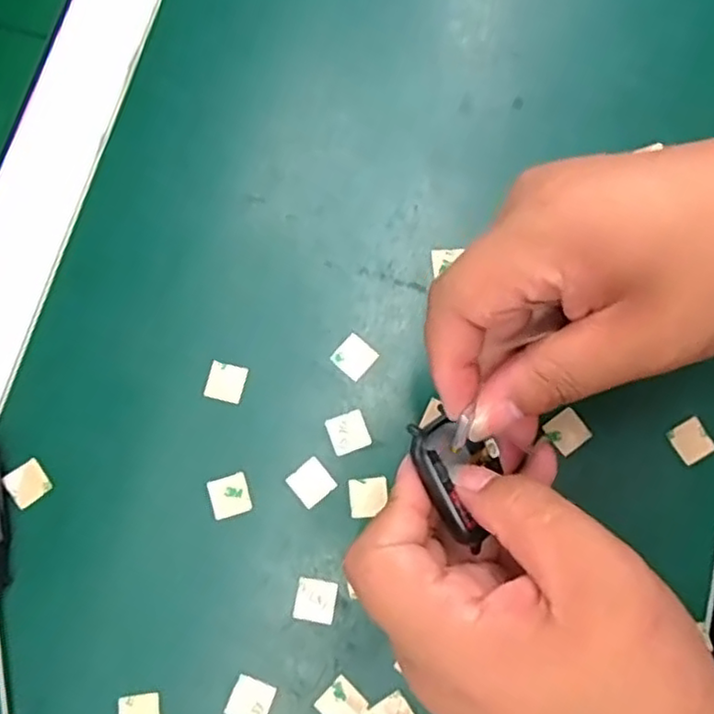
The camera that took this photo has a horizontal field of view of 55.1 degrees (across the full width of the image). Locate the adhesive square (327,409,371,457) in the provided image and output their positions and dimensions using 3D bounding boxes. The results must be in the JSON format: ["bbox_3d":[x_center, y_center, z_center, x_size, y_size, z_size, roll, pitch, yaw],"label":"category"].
[{"bbox_3d":[-0.004,0.031,0.283,0.016,0.004,0.016,-19,78,-5],"label":"adhesive square"}]

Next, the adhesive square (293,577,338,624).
[{"bbox_3d":[-0.016,0.096,0.268,0.015,0.004,0.016,10,78,2],"label":"adhesive square"}]

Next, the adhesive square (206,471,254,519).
[{"bbox_3d":[-0.052,0.056,0.278,0.016,0.004,0.016,-17,78,-4],"label":"adhesive square"}]

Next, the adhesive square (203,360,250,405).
[{"bbox_3d":[-0.055,0.010,0.288,0.016,0.004,0.016,13,78,2],"label":"adhesive square"}]

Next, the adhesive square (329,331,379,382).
[{"bbox_3d":[-0.001,0.000,0.291,0.016,0.004,0.016,40,80,8],"label":"adhesive square"}]

